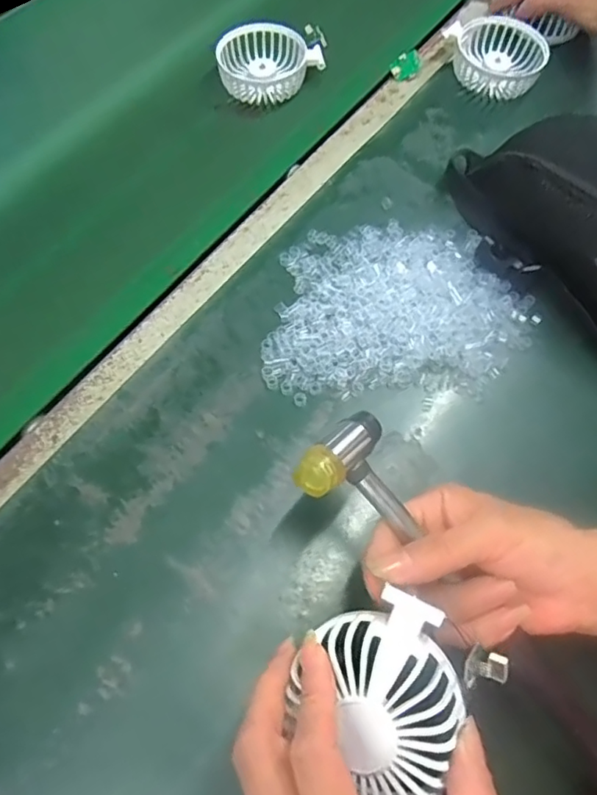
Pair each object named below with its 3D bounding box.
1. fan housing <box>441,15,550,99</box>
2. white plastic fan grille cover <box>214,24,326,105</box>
[{"bbox_3d":[0.200,-0.344,0.565,0.083,0.033,0.091,0,65,-1],"label":"fan housing"},{"bbox_3d":[-0.032,-0.334,0.556,0.083,0.035,0.084,36,69,15],"label":"white plastic fan grille cover"}]

